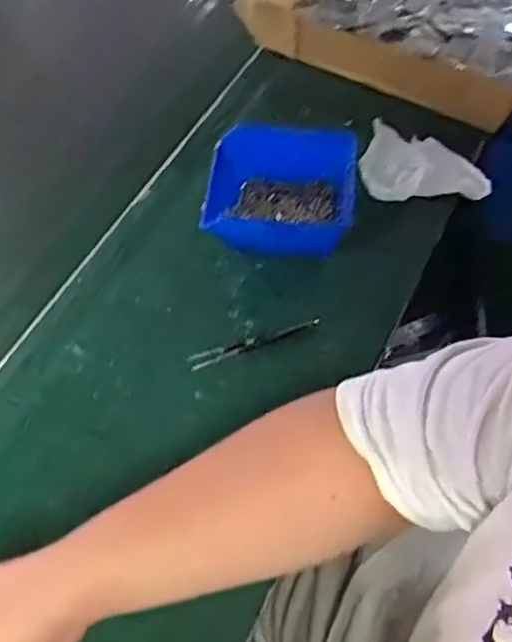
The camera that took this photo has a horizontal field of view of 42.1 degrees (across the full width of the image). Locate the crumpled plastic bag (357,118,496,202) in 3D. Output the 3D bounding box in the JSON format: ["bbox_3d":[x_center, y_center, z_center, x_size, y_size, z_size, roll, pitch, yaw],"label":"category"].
[{"bbox_3d":[0.171,-0.150,0.675,0.127,0.020,0.079,21,76,10],"label":"crumpled plastic bag"}]

